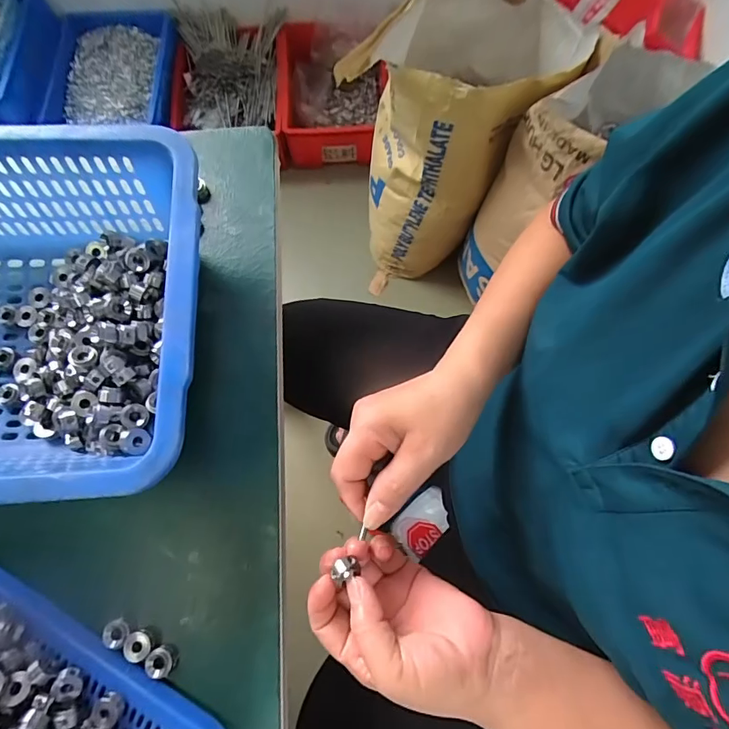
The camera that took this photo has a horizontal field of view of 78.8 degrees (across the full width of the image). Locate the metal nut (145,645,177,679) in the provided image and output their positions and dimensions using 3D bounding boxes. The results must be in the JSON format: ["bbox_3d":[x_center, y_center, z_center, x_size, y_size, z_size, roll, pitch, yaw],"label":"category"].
[{"bbox_3d":[-0.152,0.222,0.332,0.019,0.011,0.019,0,74,1],"label":"metal nut"}]

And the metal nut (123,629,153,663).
[{"bbox_3d":[-0.171,0.212,0.334,0.018,0.009,0.019,0,74,1],"label":"metal nut"}]

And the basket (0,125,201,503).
[{"bbox_3d":[-0.295,-0.030,0.345,0.354,0.121,0.268,-5,74,0],"label":"basket"}]

